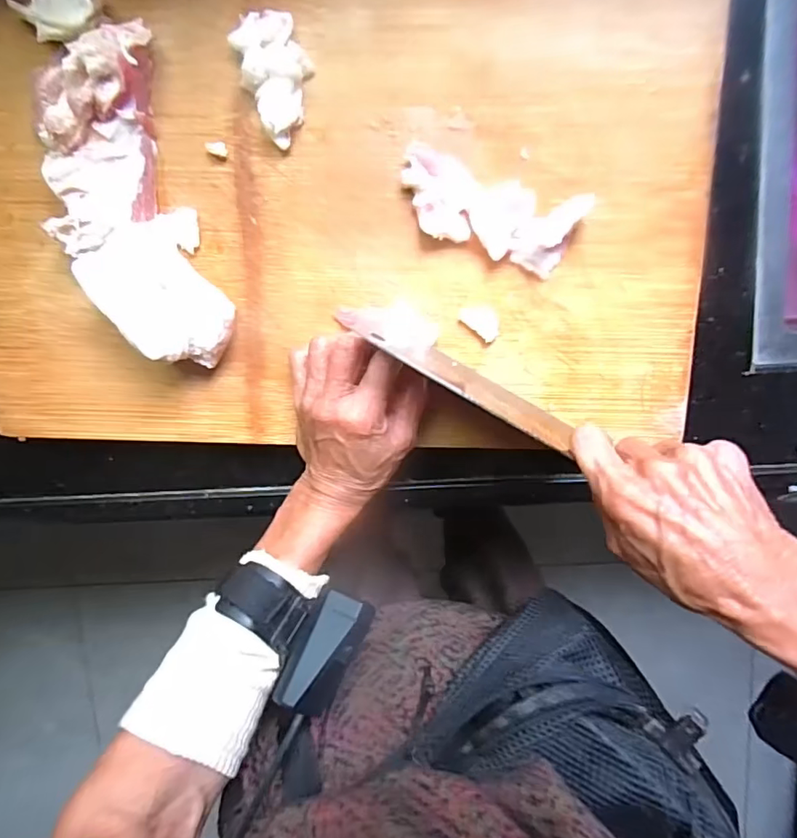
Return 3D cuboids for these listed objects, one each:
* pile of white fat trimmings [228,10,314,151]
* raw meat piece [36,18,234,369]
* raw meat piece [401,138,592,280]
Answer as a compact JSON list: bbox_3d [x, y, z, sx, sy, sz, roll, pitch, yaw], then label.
[{"bbox_3d":[-0.078,-0.223,0.347,0.043,0.018,0.078,-24,98,4],"label":"pile of white fat trimmings"},{"bbox_3d":[-0.176,-0.132,0.345,0.085,0.054,0.203,-16,99,3],"label":"raw meat piece"},{"bbox_3d":[0.059,-0.137,0.355,0.117,0.019,0.050,17,99,-2],"label":"raw meat piece"}]

